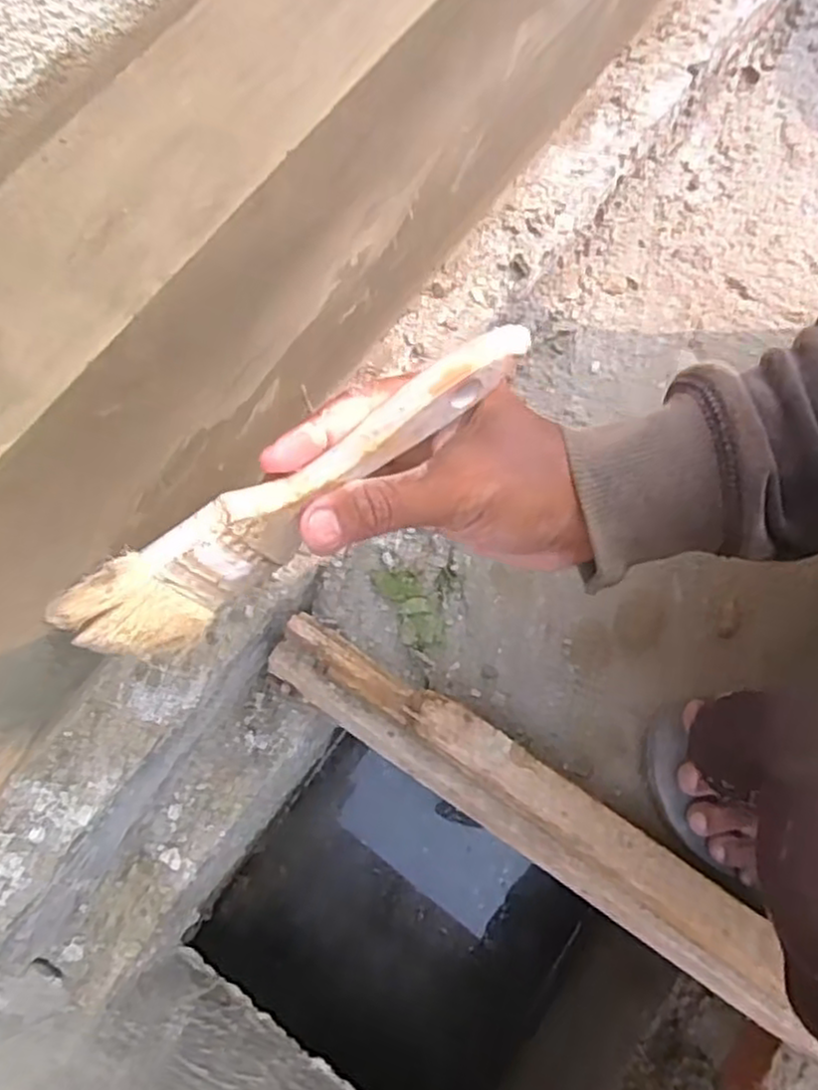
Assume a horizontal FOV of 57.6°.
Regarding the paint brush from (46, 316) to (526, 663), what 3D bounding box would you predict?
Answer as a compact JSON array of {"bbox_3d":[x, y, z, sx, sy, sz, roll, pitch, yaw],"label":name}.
[{"bbox_3d":[-0.042,-0.023,0.272,0.191,0.051,0.012,-41,52,8],"label":"paint brush"}]

